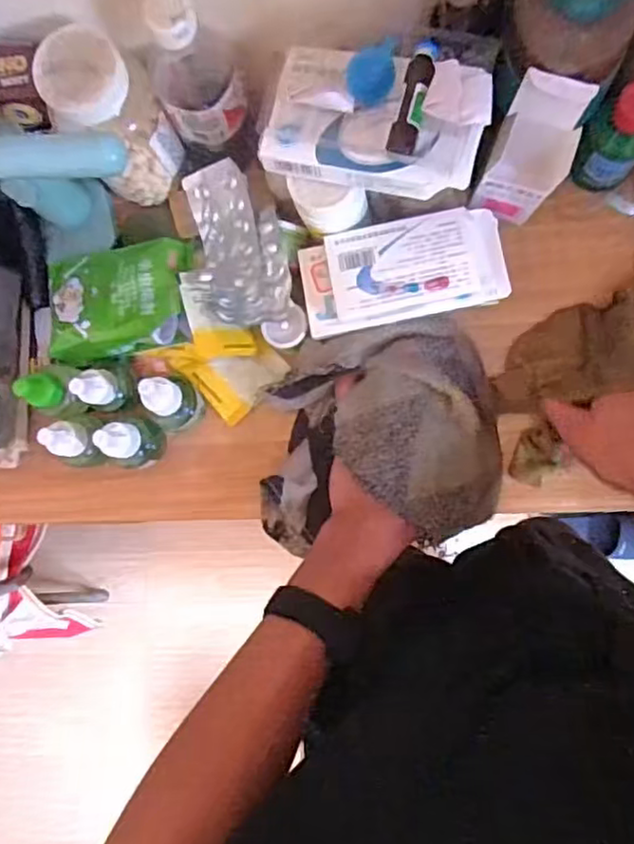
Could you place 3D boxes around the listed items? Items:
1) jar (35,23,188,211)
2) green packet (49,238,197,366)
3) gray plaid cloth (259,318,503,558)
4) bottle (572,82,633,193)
[{"bbox_3d":[-0.144,-0.224,0.482,0.060,0.144,0.059,-1,86,8],"label":"jar"},{"bbox_3d":[-0.158,-0.098,0.522,0.118,0.042,0.086,-7,85,8],"label":"green packet"},{"bbox_3d":[0.045,0.011,0.502,0.183,0.049,0.165,-7,85,8],"label":"gray plaid cloth"},{"bbox_3d":[0.216,-0.202,0.464,0.044,0.082,0.038,-45,81,3],"label":"bottle"}]

